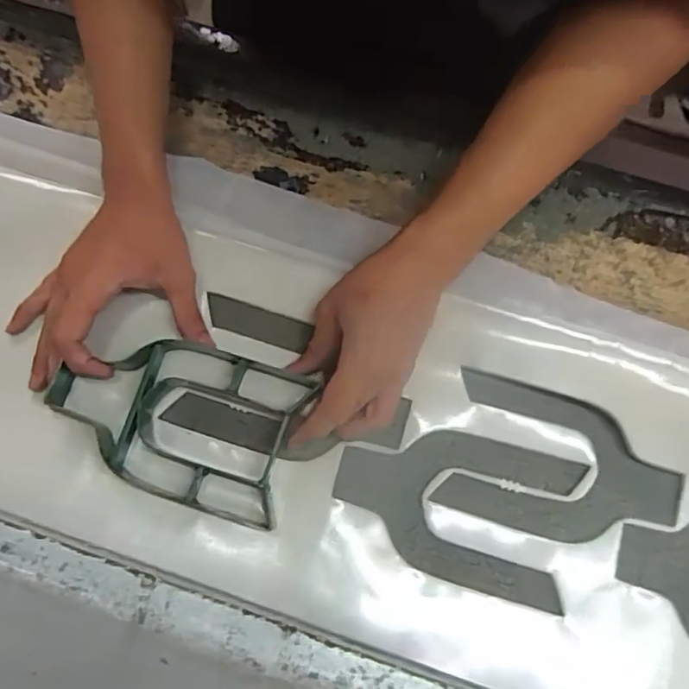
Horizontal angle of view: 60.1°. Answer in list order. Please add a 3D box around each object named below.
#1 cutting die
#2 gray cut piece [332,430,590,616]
[{"bbox_3d":[-0.123,0.049,0.423,0.181,0.035,0.112,16,72,3],"label":"cutting die"},{"bbox_3d":[0.077,0.113,0.426,0.166,0.008,0.103,15,73,4],"label":"gray cut piece"}]

